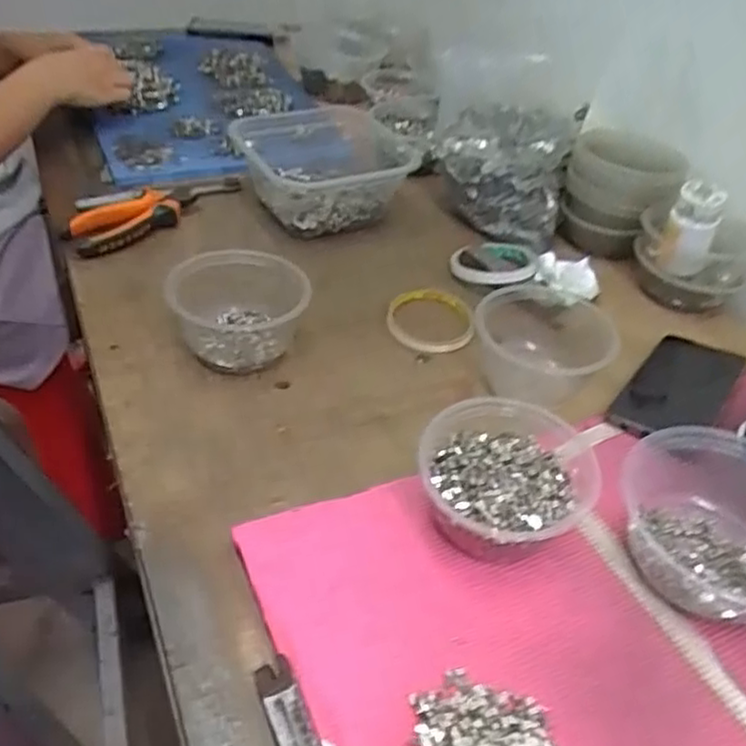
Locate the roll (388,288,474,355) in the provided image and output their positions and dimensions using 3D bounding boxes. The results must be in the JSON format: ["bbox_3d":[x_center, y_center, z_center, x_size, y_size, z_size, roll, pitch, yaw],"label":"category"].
[{"bbox_3d":[0.055,-0.050,0.672,0.082,0.013,0.082,1,41,-7],"label":"roll"}]

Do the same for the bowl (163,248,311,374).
[{"bbox_3d":[-0.115,-0.051,0.610,0.113,0.067,0.093,-5,42,-13],"label":"bowl"}]

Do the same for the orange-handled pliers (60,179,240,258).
[{"bbox_3d":[-0.224,-0.179,0.752,0.196,0.024,0.054,-28,51,-33],"label":"orange-handled pliers"}]

